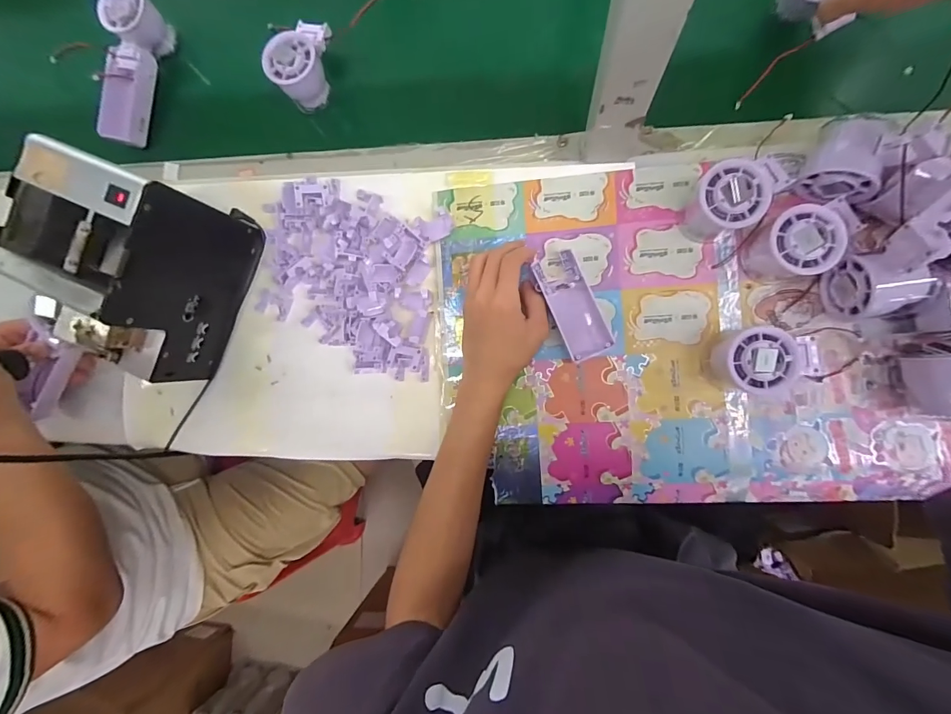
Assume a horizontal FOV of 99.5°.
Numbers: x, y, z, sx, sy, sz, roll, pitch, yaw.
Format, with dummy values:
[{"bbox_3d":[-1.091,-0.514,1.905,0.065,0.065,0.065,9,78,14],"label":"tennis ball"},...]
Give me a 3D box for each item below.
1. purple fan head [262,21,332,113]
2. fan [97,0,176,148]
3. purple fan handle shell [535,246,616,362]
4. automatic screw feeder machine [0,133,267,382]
[{"bbox_3d":[-0.191,-0.333,0.454,0.055,0.059,0.084,45,95,5],"label":"purple fan head"},{"bbox_3d":[-0.417,-0.344,0.487,0.047,0.065,0.168,15,90,7],"label":"fan"},{"bbox_3d":[0.096,-0.050,0.399,0.043,0.020,0.105,-23,82,8],"label":"purple fan handle shell"},{"bbox_3d":[-0.335,-0.086,0.403,0.135,0.154,0.184,26,94,7],"label":"automatic screw feeder machine"}]

